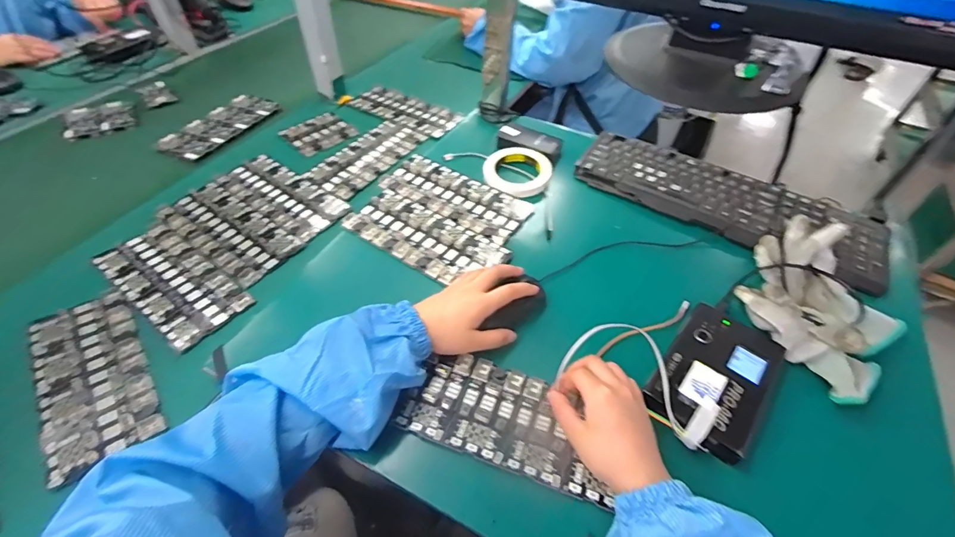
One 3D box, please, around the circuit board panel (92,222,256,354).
[{"bbox_3d":[-0.400,0.016,0.560,0.216,0.006,0.094,32,54,20],"label":"circuit board panel"}]

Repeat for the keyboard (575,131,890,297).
[{"bbox_3d":[0.368,-0.109,0.644,0.423,0.028,0.153,30,54,21],"label":"keyboard"}]

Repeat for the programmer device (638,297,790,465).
[{"bbox_3d":[0.251,0.111,0.448,0.100,0.025,0.173,36,57,25],"label":"programmer device"}]

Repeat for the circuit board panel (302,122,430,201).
[{"bbox_3d":[-0.190,-0.197,0.755,0.104,0.009,0.222,26,53,18],"label":"circuit board panel"}]

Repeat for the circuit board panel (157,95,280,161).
[{"bbox_3d":[-0.493,-0.281,0.826,0.101,0.008,0.219,21,52,15],"label":"circuit board panel"}]

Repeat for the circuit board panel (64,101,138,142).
[{"bbox_3d":[-0.723,-0.288,0.823,0.109,0.017,0.122,-23,54,-21],"label":"circuit board panel"}]

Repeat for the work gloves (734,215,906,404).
[{"bbox_3d":[0.399,0.032,0.502,0.207,0.048,0.163,-36,59,-29],"label":"work gloves"}]

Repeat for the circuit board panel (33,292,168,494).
[{"bbox_3d":[-0.424,0.115,0.471,0.097,0.014,0.213,-28,56,-24],"label":"circuit board panel"}]

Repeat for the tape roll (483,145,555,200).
[{"bbox_3d":[0.065,-0.156,0.682,0.104,0.027,0.100,1,49,-1],"label":"tape roll"}]

